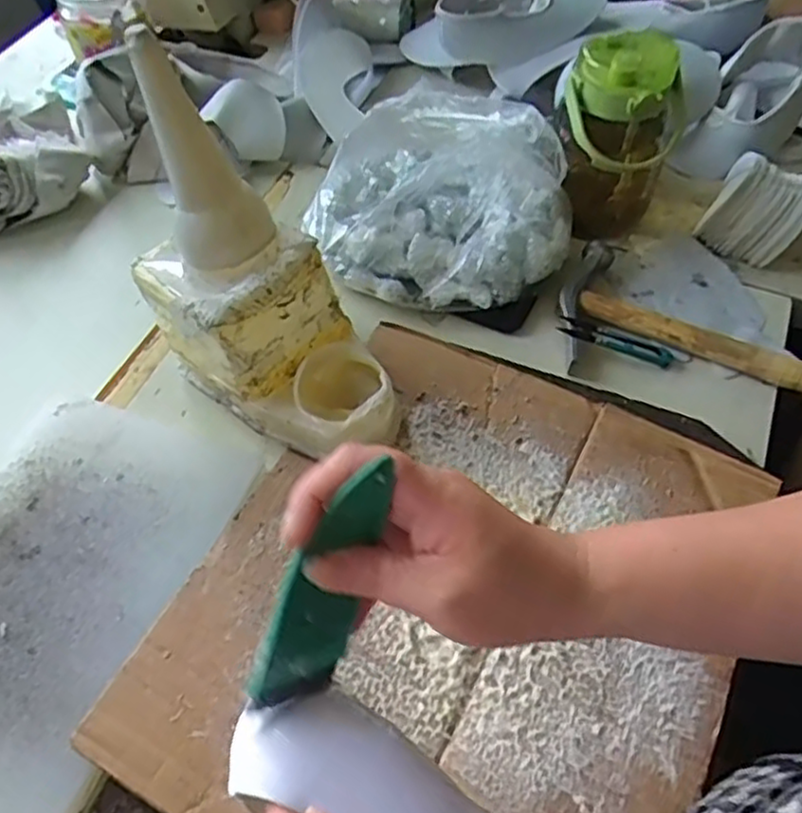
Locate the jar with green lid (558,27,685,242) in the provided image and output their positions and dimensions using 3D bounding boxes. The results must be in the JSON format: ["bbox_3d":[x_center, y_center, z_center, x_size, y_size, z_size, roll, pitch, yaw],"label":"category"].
[{"bbox_3d":[0.203,-0.252,0.671,0.102,0.170,0.093,-1,55,1],"label":"jar with green lid"}]

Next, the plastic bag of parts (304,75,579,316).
[{"bbox_3d":[0.035,-0.186,0.643,0.237,0.122,0.156,11,56,9],"label":"plastic bag of parts"}]

